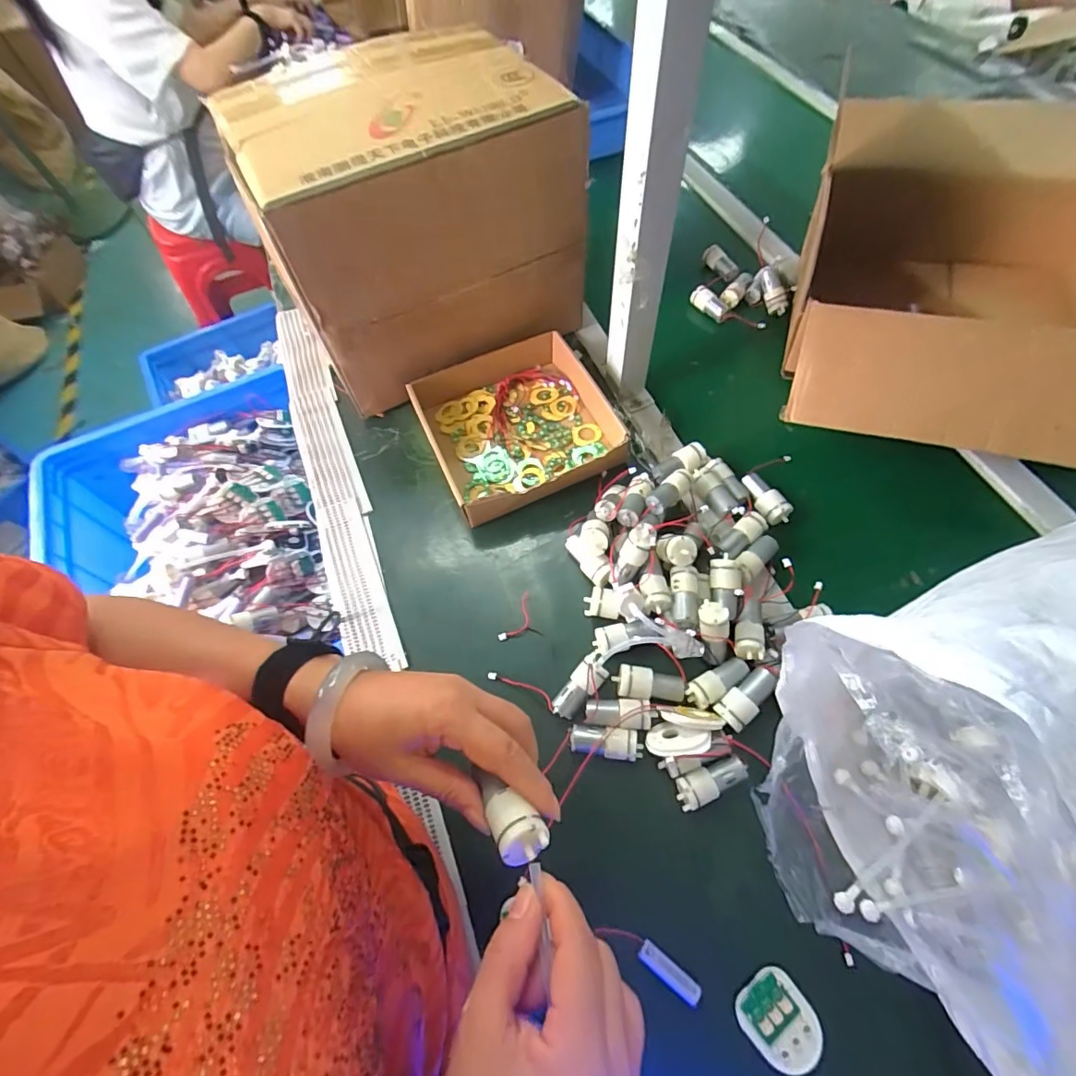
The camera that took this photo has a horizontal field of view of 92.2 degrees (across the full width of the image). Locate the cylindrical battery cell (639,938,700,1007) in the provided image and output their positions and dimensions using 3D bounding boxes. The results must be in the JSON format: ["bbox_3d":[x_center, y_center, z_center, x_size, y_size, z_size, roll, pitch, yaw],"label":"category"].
[{"bbox_3d":[0.104,0.341,0.407,0.051,0.014,0.014,33,69,20],"label":"cylindrical battery cell"}]

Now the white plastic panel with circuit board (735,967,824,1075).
[{"bbox_3d":[0.184,0.365,0.389,0.051,0.011,0.060,-35,65,-14],"label":"white plastic panel with circuit board"}]

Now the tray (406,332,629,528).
[{"bbox_3d":[-0.021,-0.141,0.659,0.228,0.057,0.221,-25,63,-9],"label":"tray"}]

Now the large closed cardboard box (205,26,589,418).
[{"bbox_3d":[-0.152,-0.383,0.650,0.347,0.281,0.260,-31,64,-12],"label":"large closed cardboard box"}]

